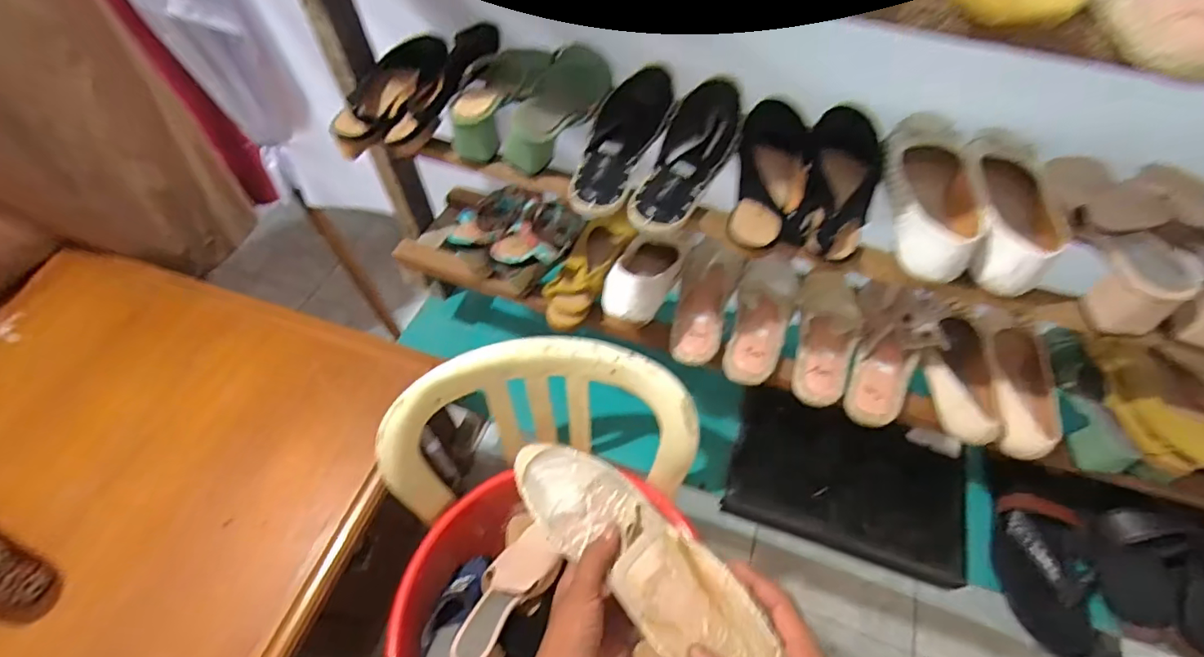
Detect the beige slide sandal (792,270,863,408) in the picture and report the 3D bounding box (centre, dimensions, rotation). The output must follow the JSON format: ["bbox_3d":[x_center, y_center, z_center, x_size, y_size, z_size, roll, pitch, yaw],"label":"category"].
[{"bbox_3d":[0.318,-0.002,0.750,0.083,0.055,0.226,15,57,10],"label":"beige slide sandal"}]

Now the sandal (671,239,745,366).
[{"bbox_3d":[0.153,-0.051,0.766,0.085,0.058,0.215,15,57,10],"label":"sandal"}]

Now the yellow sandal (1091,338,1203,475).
[{"bbox_3d":[0.643,0.088,0.611,0.076,0.066,0.188,7,43,5],"label":"yellow sandal"}]

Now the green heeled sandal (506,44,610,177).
[{"bbox_3d":[-0.045,-0.275,0.642,0.088,0.067,0.213,16,57,11],"label":"green heeled sandal"}]

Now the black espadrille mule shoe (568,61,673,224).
[{"bbox_3d":[0.027,-0.231,0.631,0.082,0.052,0.242,17,58,12],"label":"black espadrille mule shoe"}]

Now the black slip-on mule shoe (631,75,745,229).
[{"bbox_3d":[0.094,-0.201,0.604,0.089,0.056,0.215,24,73,16],"label":"black slip-on mule shoe"}]

